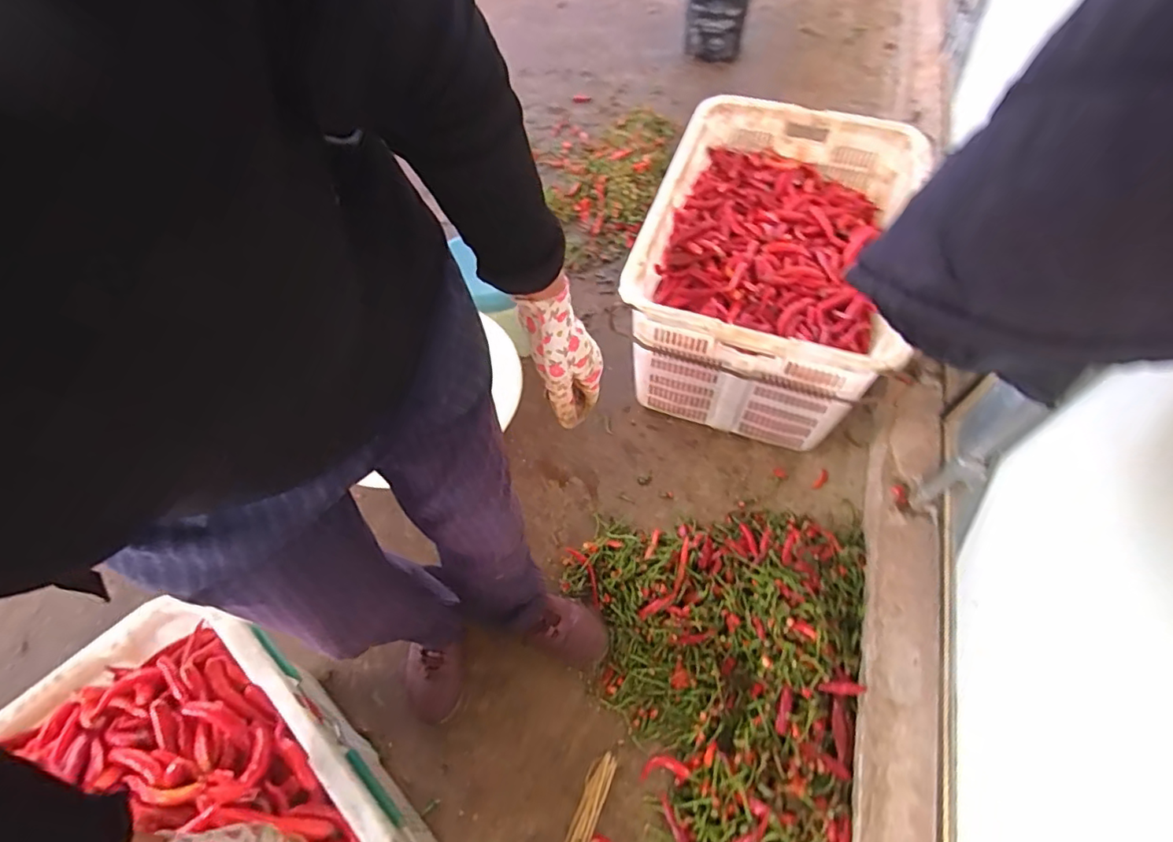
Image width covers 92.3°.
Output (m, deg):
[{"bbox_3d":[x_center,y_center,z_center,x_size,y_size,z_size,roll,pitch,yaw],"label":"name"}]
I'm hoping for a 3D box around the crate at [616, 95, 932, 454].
[{"bbox_3d":[0.385,-0.320,1.216,0.468,0.359,0.696,15,60,12],"label":"crate"}]

